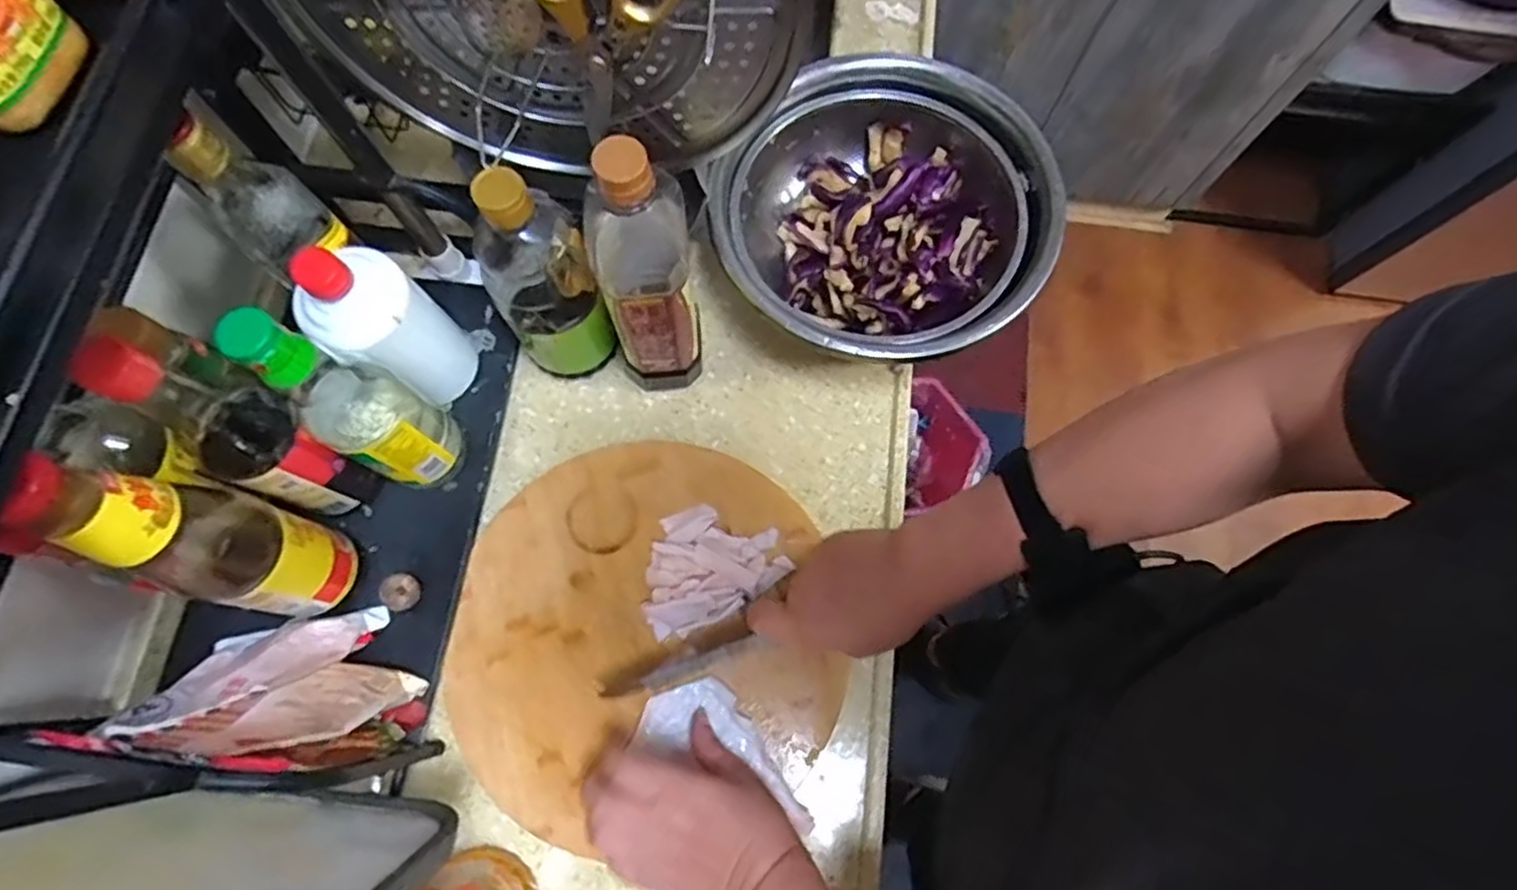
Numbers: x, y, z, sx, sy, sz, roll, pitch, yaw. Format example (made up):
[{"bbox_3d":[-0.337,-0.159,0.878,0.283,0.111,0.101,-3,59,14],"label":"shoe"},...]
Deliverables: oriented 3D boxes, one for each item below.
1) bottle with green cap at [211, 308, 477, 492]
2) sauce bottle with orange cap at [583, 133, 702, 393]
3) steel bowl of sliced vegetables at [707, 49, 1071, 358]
[{"bbox_3d":[-0.268,-0.023,0.494,0.050,0.242,0.064,36,75,9],"label":"bottle with green cap"},{"bbox_3d":[-0.082,-0.121,0.544,0.063,0.276,0.073,-6,73,-3],"label":"sauce bottle with orange cap"},{"bbox_3d":[0.111,-0.191,0.655,0.266,0.114,0.284,0,73,-1],"label":"steel bowl of sliced vegetables"}]

